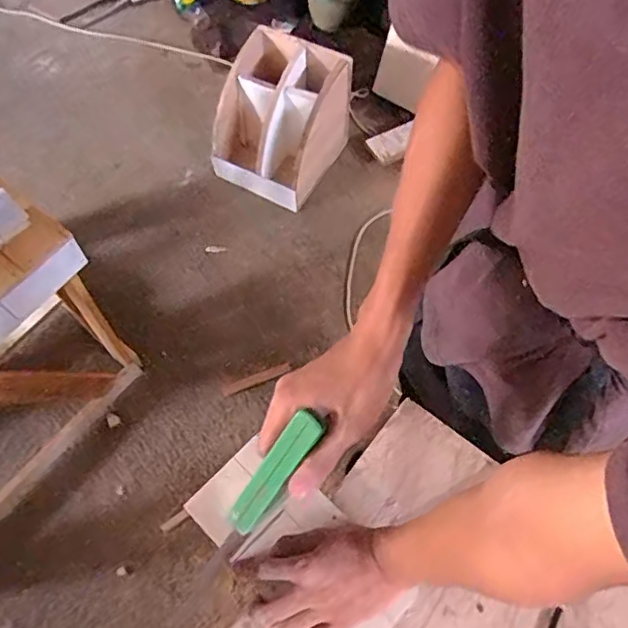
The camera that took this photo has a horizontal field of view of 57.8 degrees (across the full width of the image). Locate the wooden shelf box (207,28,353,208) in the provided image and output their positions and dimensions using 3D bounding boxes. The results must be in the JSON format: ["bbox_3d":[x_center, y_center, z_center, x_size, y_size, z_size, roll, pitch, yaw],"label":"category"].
[{"bbox_3d":[-0.089,-0.516,1.564,0.321,0.311,0.327,18,65,8],"label":"wooden shelf box"}]

